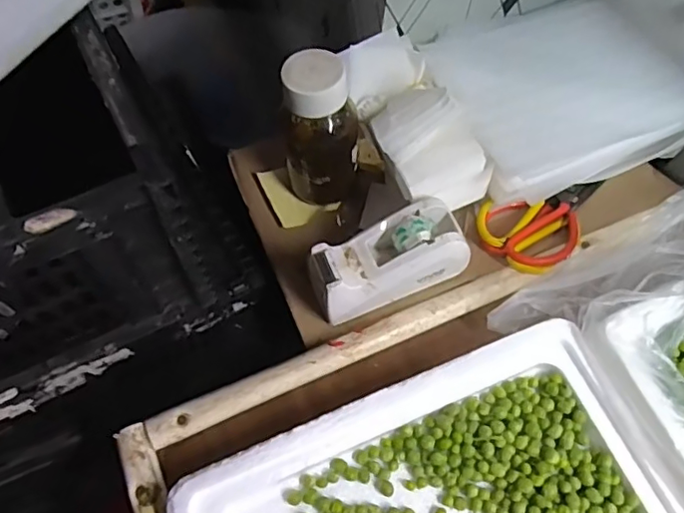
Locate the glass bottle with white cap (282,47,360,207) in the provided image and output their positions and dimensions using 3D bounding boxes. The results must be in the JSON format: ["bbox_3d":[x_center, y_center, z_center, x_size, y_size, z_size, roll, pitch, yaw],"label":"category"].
[{"bbox_3d":[-0.018,-0.111,0.521,0.067,0.144,0.065,4,63,-1],"label":"glass bottle with white cap"}]

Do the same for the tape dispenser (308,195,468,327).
[{"bbox_3d":[0.040,0.002,0.498,0.138,0.081,0.059,-20,66,-13],"label":"tape dispenser"}]

